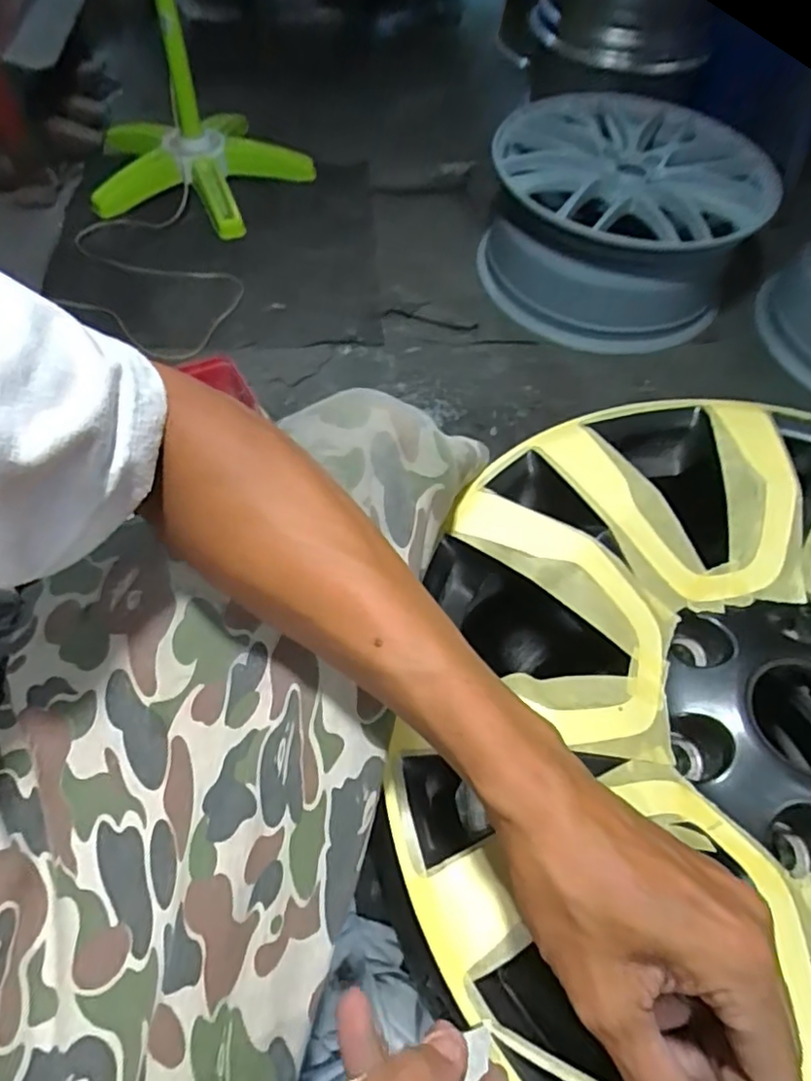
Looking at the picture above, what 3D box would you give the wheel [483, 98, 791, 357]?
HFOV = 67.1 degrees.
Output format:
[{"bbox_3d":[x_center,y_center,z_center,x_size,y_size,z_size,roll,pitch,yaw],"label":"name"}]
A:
[{"bbox_3d":[0.377,-0.587,1.107,0.451,0.224,0.428,20,60,10],"label":"wheel"}]

